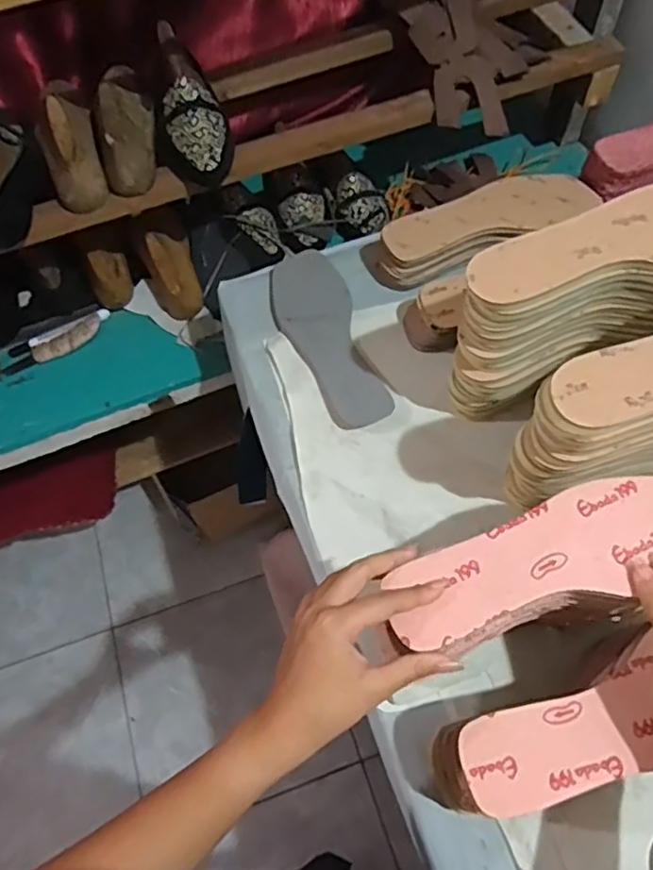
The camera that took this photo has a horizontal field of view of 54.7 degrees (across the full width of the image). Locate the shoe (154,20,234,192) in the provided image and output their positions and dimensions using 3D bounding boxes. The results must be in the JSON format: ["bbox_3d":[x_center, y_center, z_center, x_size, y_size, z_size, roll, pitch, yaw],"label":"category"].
[{"bbox_3d":[-0.176,-0.413,0.776,0.089,0.096,0.234,-16,78,-6],"label":"shoe"}]

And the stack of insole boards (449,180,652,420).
[{"bbox_3d":[0.227,-0.088,0.548,0.225,0.210,0.081,-19,60,-8],"label":"stack of insole boards"}]

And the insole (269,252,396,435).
[{"bbox_3d":[-0.003,-0.115,0.695,0.083,0.010,0.254,-17,60,-7],"label":"insole"}]

